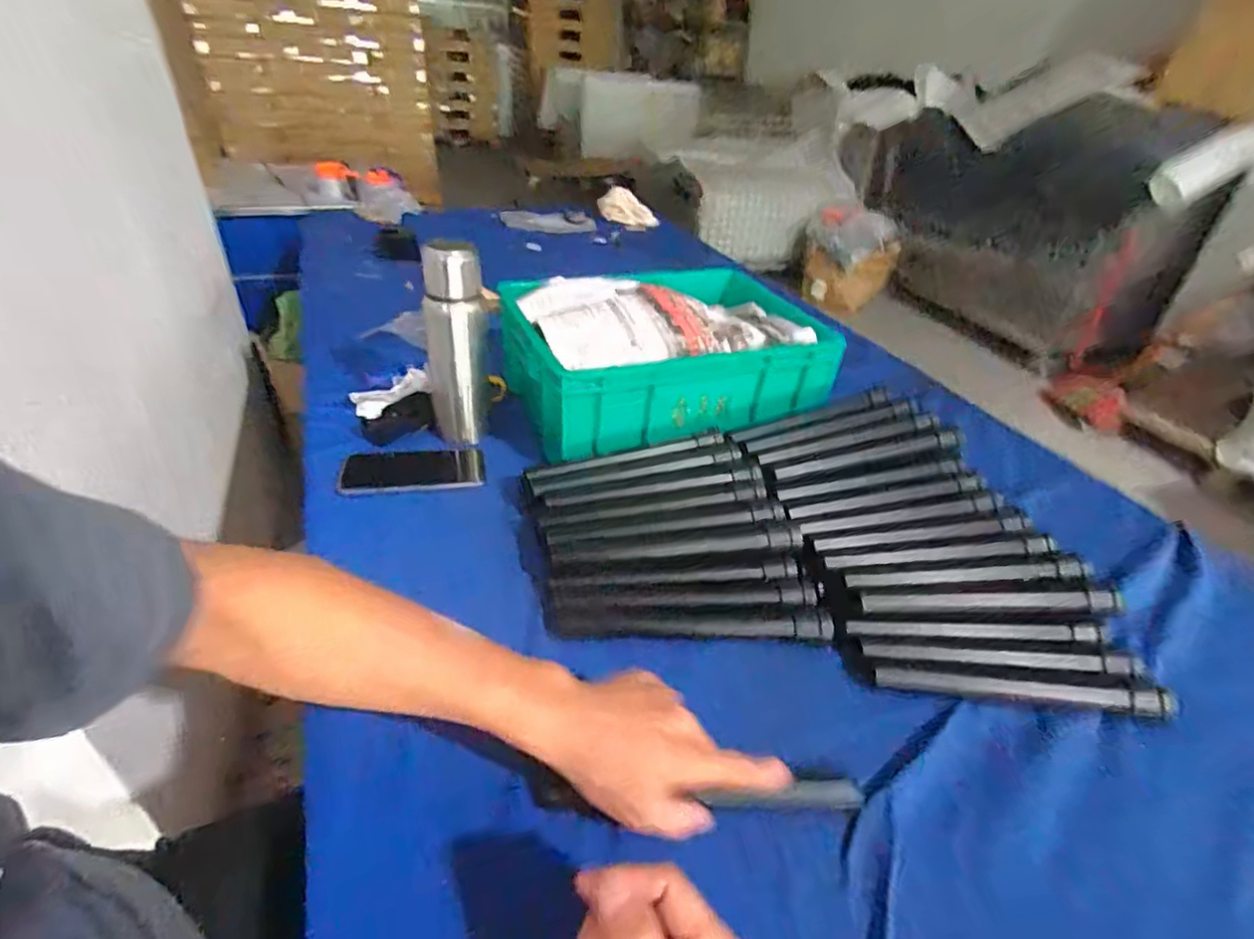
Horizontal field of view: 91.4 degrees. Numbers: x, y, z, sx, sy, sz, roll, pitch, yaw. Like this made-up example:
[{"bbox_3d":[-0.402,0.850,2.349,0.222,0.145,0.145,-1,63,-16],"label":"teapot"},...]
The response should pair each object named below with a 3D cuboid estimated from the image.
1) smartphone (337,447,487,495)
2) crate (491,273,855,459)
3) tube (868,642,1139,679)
[{"bbox_3d":[-0.254,0.003,0.732,0.161,0.014,0.080,-5,37,-12],"label":"smartphone"},{"bbox_3d":[0.043,-0.165,0.849,0.384,0.118,0.292,-11,38,-20],"label":"crate"},{"bbox_3d":[0.334,0.166,0.550,0.242,0.018,0.027,6,36,2],"label":"tube"}]

